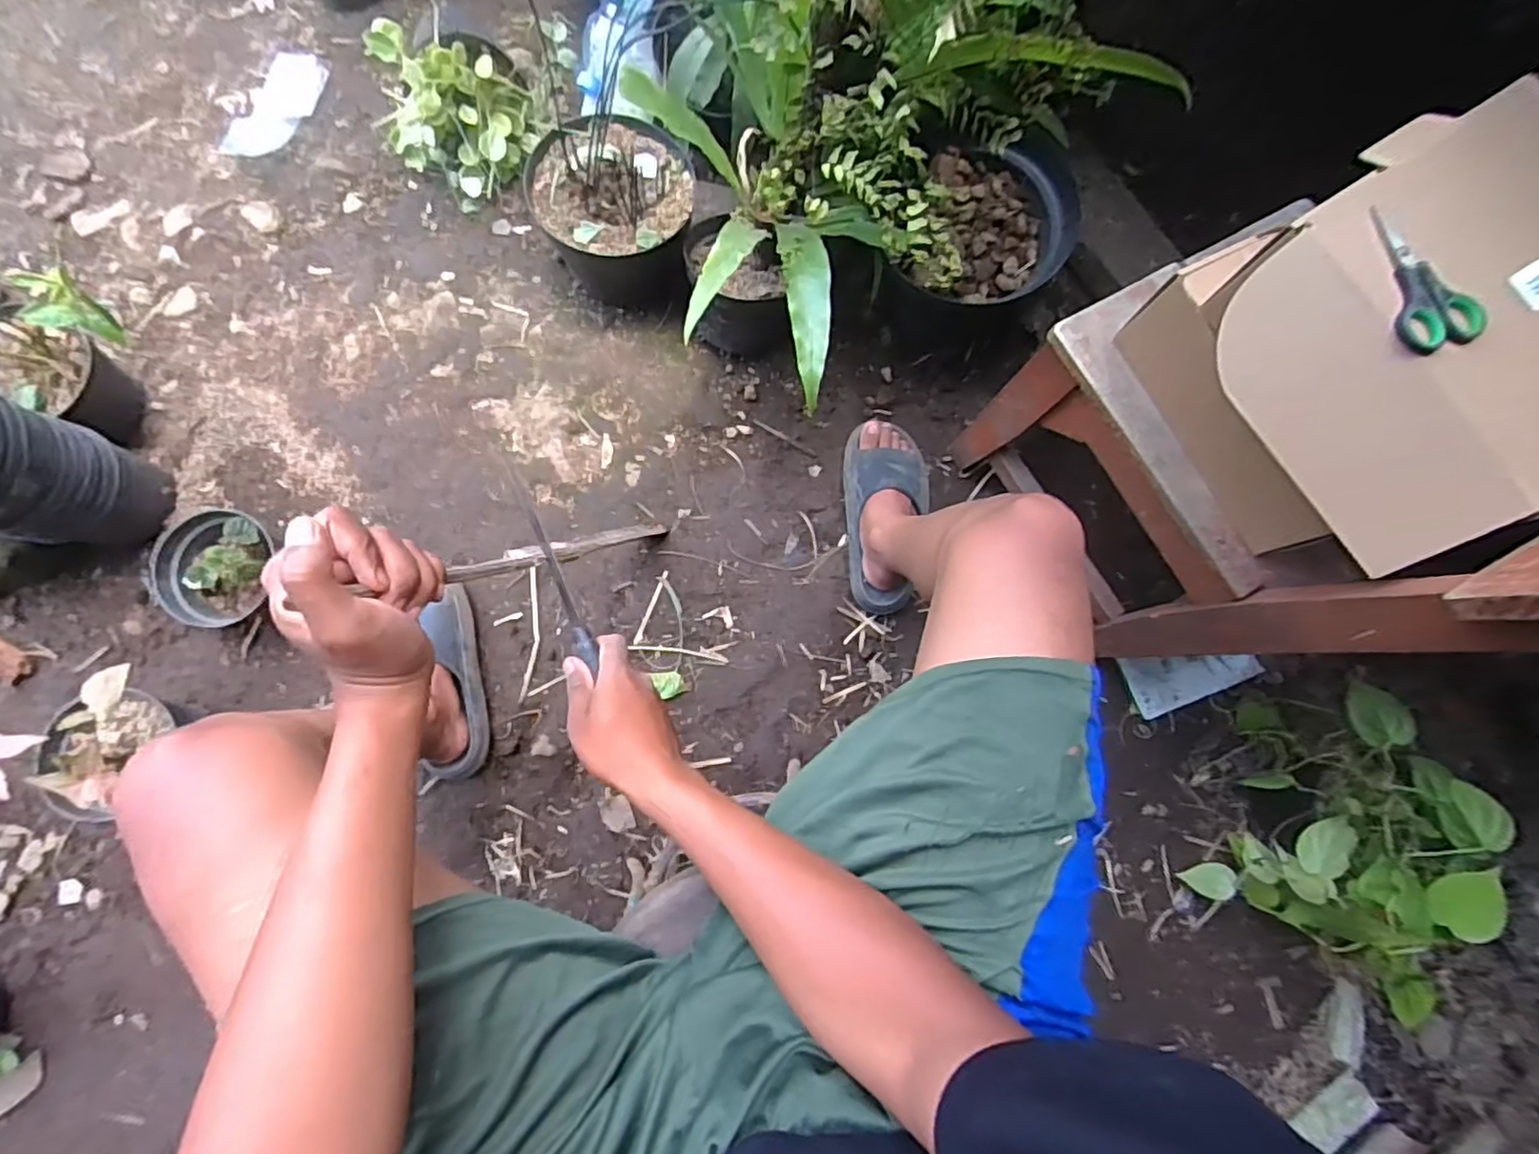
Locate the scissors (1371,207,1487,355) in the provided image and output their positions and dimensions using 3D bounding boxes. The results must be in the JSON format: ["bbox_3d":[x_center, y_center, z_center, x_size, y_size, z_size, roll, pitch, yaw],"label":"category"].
[{"bbox_3d":[0.463,-0.211,0.471,0.048,0.019,0.121,-6,79,-2],"label":"scissors"}]

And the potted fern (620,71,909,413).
[{"bbox_3d":[-0.003,-0.349,0.852,0.240,0.373,0.361,-16,82,-7],"label":"potted fern"}]

